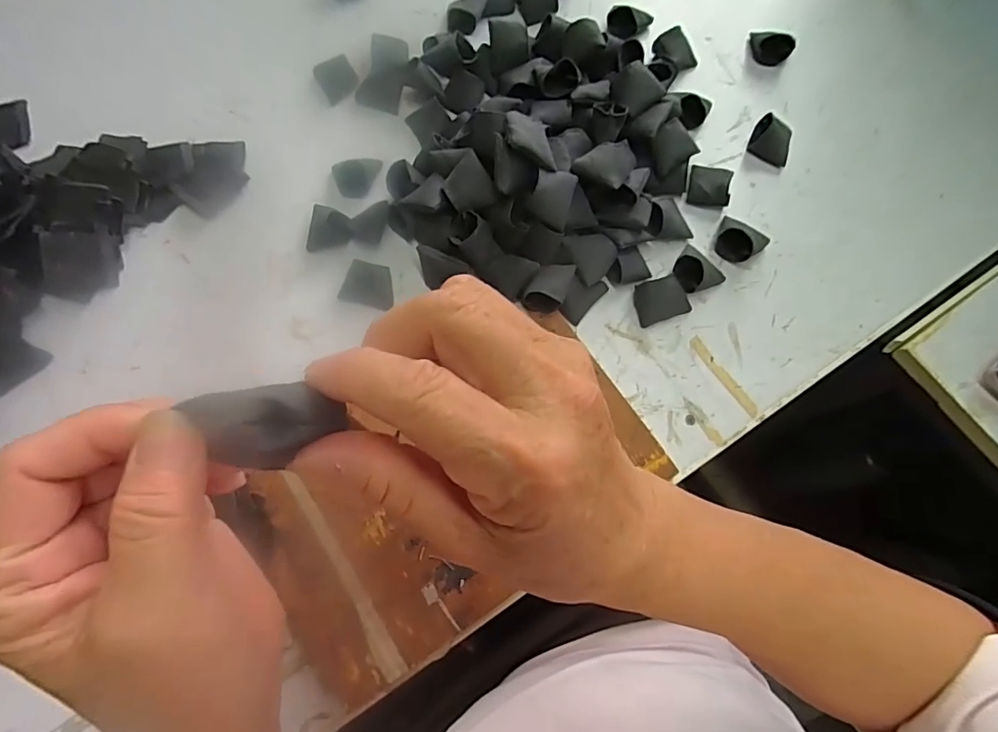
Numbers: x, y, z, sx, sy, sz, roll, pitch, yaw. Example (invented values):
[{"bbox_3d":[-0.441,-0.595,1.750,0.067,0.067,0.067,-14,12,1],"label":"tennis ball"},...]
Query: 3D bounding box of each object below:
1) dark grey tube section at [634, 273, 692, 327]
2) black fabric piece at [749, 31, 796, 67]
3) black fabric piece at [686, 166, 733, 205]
[{"bbox_3d":[0.133,-0.054,0.417,0.043,0.022,0.033,-11,72,-3],"label":"dark grey tube section"},{"bbox_3d":[0.263,-0.311,0.503,0.042,0.020,0.023,29,74,9],"label":"black fabric piece"},{"bbox_3d":[0.184,-0.157,0.454,0.034,0.018,0.038,14,73,5],"label":"black fabric piece"}]

